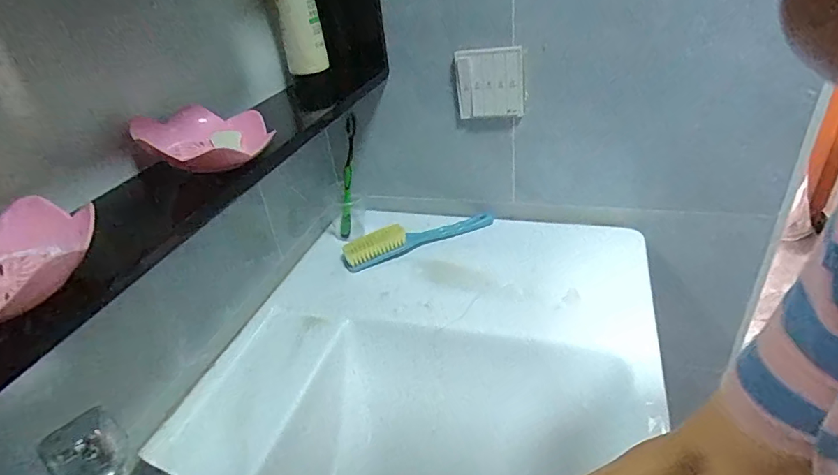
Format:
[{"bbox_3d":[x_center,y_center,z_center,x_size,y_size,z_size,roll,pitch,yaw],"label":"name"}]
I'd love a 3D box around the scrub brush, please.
[{"bbox_3d":[0.001,-0.006,0.696,0.225,0.041,0.027,-17,35,-14],"label":"scrub brush"}]

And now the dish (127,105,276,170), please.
[{"bbox_3d":[-0.176,-0.088,0.410,0.101,0.035,0.098,-5,32,3],"label":"dish"}]

